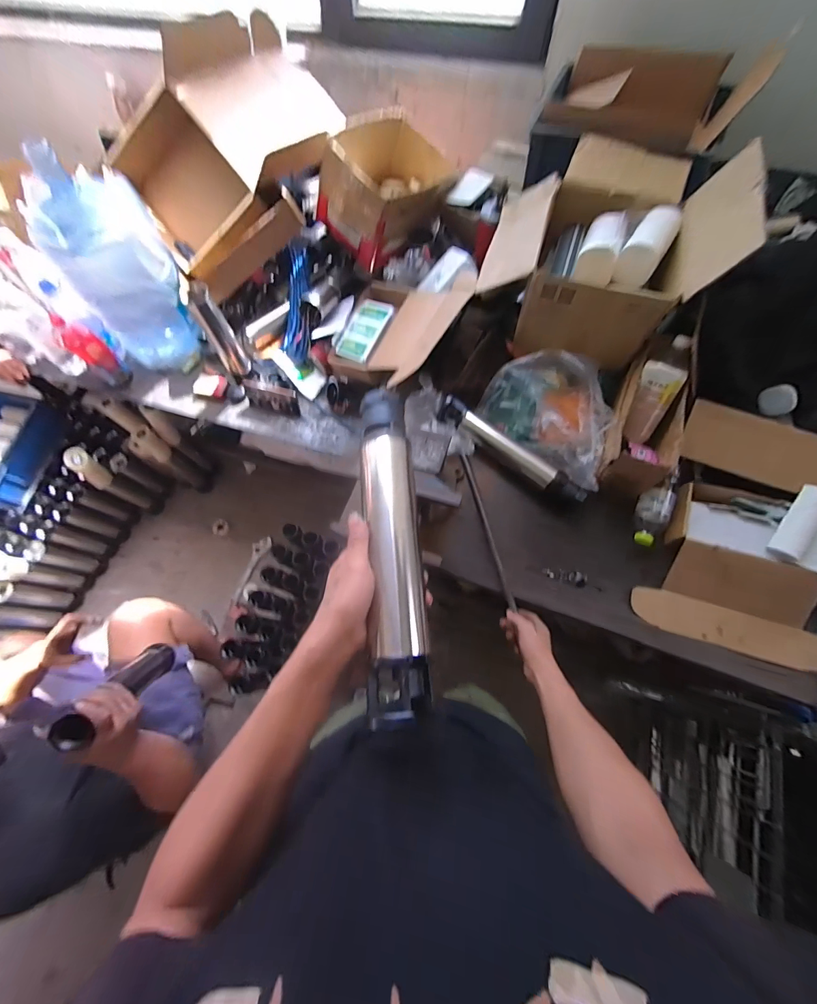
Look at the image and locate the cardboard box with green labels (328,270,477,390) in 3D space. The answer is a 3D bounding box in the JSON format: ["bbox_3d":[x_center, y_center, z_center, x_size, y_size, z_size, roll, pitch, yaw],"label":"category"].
[{"bbox_3d":[-0.030,-0.448,0.975,0.316,0.163,0.344,34,74,13],"label":"cardboard box with green labels"}]

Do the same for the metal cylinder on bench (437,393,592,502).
[{"bbox_3d":[0.222,-0.118,0.836,0.356,0.045,0.061,36,74,14],"label":"metal cylinder on bench"}]

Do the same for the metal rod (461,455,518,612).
[{"bbox_3d":[0.169,0.054,0.831,0.015,0.016,0.344,-12,70,-3],"label":"metal rod"}]

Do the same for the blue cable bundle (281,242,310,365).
[{"bbox_3d":[-0.323,-0.581,1.117,0.092,0.070,0.338,1,86,2],"label":"blue cable bundle"}]

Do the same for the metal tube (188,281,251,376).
[{"bbox_3d":[-0.501,-0.446,1.014,0.066,0.229,0.051,-35,72,-11],"label":"metal tube"}]

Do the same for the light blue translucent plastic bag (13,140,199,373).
[{"bbox_3d":[-0.747,-0.602,1.028,0.267,0.439,0.207,-35,72,-11],"label":"light blue translucent plastic bag"}]

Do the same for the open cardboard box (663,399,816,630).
[{"bbox_3d":[0.664,0.018,0.746,0.275,0.136,0.368,16,71,8],"label":"open cardboard box"}]

